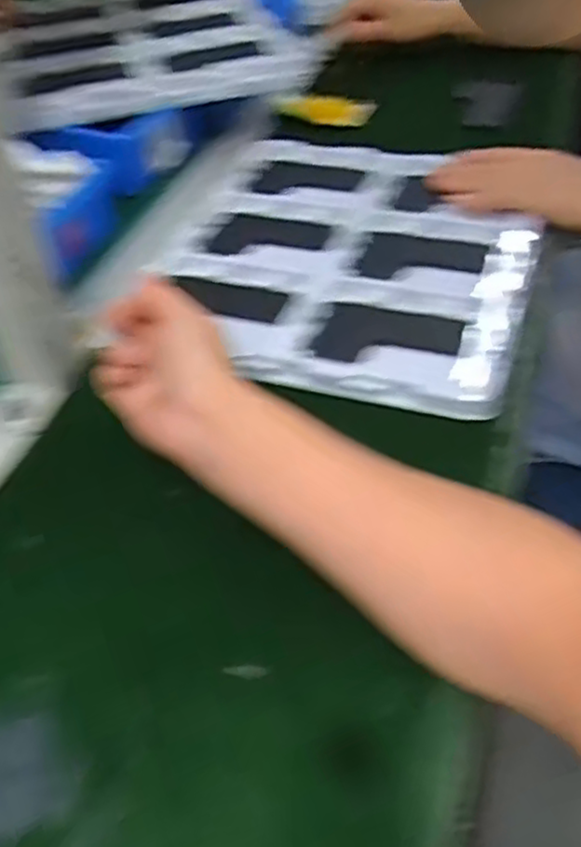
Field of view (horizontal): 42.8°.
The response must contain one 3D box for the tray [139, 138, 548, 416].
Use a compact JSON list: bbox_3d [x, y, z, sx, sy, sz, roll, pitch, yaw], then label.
[{"bbox_3d":[0.044,-0.137,0.591,0.284,0.018,0.297,12,48,16],"label":"tray"}]

